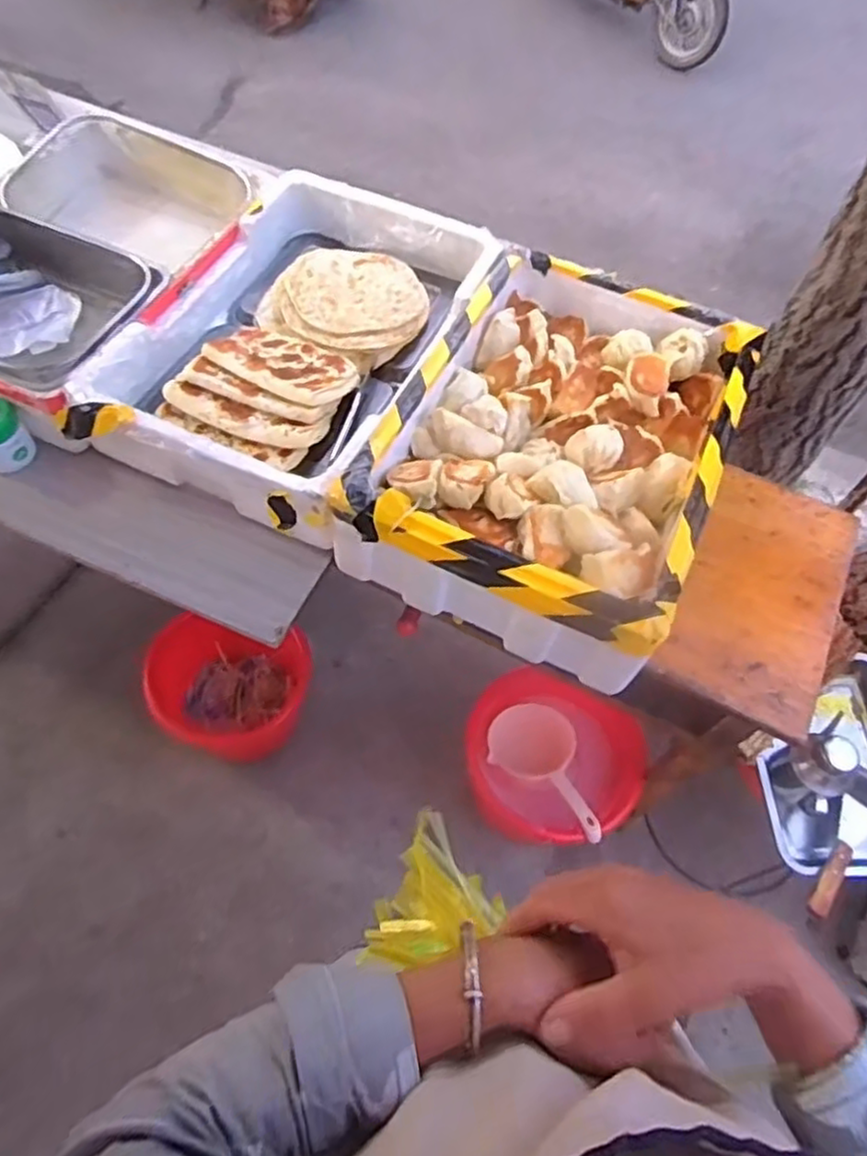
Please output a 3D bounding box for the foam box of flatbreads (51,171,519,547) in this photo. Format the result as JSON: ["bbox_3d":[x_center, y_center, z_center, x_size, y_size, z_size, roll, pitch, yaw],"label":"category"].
[{"bbox_3d":[-0.180,-0.368,1.037,0.437,0.116,0.595,22,64,8],"label":"foam box of flatbreads"}]

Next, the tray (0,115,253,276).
[{"bbox_3d":[-0.504,-0.627,1.206,0.406,0.112,0.291,29,66,12],"label":"tray"}]

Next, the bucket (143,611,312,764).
[{"bbox_3d":[-0.396,0.228,1.402,0.276,0.242,0.251,1,63,-2],"label":"bucket"}]

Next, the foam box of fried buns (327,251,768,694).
[{"bbox_3d":[0.181,-0.204,0.963,0.411,0.160,0.588,24,65,10],"label":"foam box of fried buns"}]

